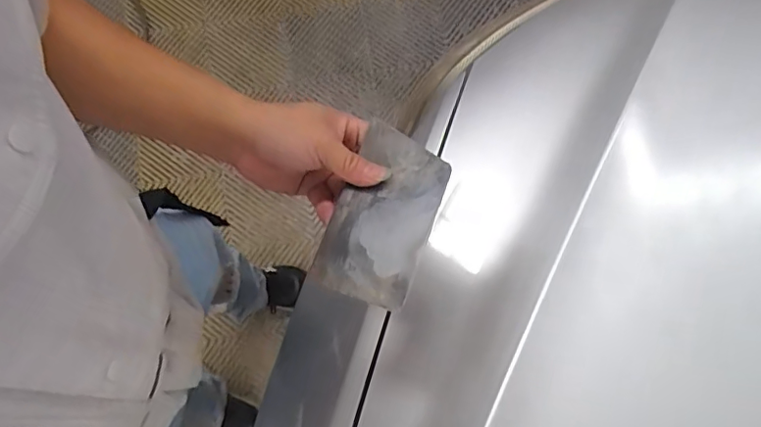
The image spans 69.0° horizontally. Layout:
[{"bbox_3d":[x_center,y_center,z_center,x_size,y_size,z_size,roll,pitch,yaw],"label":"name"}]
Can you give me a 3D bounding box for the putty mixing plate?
[{"bbox_3d":[0.002,0.001,0.403,0.074,0.011,0.128,17,79,22],"label":"putty mixing plate"}]

